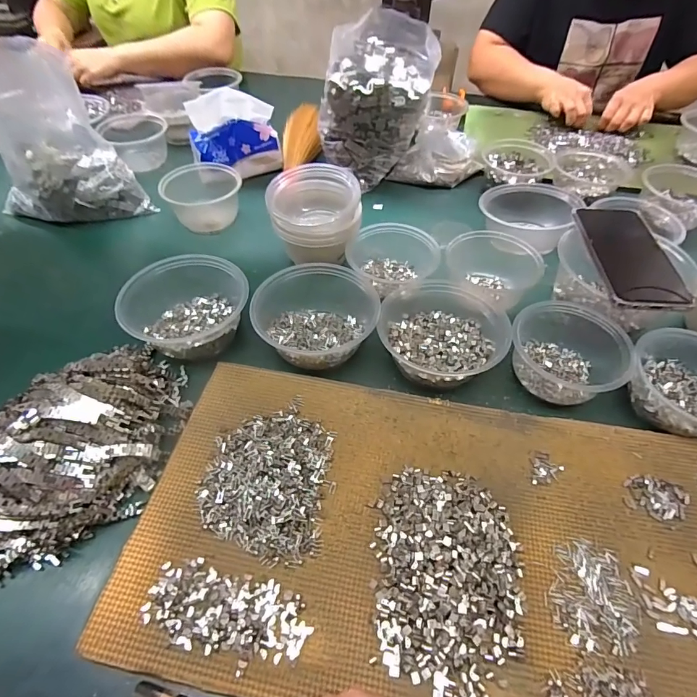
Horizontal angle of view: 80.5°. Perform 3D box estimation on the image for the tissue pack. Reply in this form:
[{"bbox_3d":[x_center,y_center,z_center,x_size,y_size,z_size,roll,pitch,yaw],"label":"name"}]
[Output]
[{"bbox_3d":[-0.188,-0.356,0.681,0.143,0.120,0.063,-13,53,-10],"label":"tissue pack"}]

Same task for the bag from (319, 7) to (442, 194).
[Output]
[{"bbox_3d":[0.047,-0.398,0.673,0.166,0.186,0.168,11,53,8],"label":"bag"}]

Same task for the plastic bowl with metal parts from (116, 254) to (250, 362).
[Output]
[{"bbox_3d":[-0.186,-0.049,0.468,0.130,0.066,0.122,0,52,0],"label":"plastic bowl with metal parts"}]

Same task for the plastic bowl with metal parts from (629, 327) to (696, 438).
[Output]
[{"bbox_3d":[0.341,0.035,0.413,0.097,0.052,0.101,0,52,0],"label":"plastic bowl with metal parts"}]

